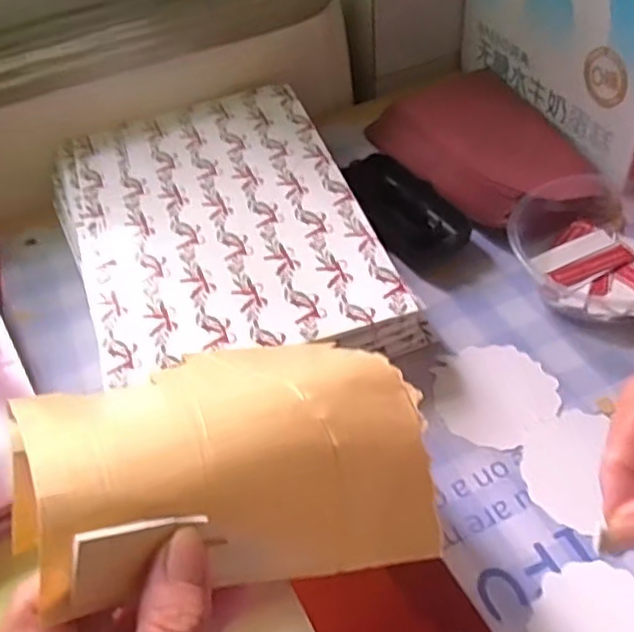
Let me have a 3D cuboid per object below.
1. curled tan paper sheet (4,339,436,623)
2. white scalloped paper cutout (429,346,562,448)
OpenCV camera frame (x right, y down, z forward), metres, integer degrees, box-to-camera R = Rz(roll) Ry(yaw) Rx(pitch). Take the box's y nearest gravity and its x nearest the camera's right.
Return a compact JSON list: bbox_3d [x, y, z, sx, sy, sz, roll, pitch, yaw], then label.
[{"bbox_3d":[-0.028,0.059,0.245,0.161,0.040,0.087,-1,65,-37],"label":"curled tan paper sheet"},{"bbox_3d":[0.103,0.044,0.387,0.066,0.005,0.065,-3,49,4],"label":"white scalloped paper cutout"}]

